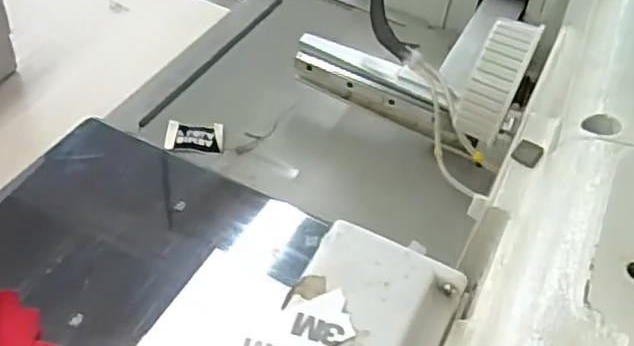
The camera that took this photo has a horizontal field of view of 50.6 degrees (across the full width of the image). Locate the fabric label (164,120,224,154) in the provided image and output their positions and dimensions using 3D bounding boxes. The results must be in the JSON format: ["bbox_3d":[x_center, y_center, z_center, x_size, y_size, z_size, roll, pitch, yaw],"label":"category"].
[{"bbox_3d":[-0.108,-0.032,0.596,0.051,0.004,0.037,5,46,-6],"label":"fabric label"}]

